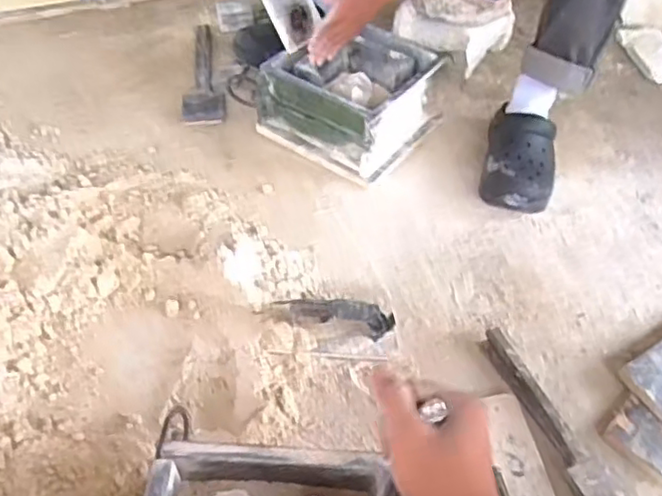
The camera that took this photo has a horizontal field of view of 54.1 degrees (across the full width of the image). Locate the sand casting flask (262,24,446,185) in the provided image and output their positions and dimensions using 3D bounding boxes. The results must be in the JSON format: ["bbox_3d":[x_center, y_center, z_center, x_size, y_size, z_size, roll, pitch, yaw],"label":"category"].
[{"bbox_3d":[0.038,-0.250,1.101,0.236,0.142,0.230,35,56,22],"label":"sand casting flask"}]

